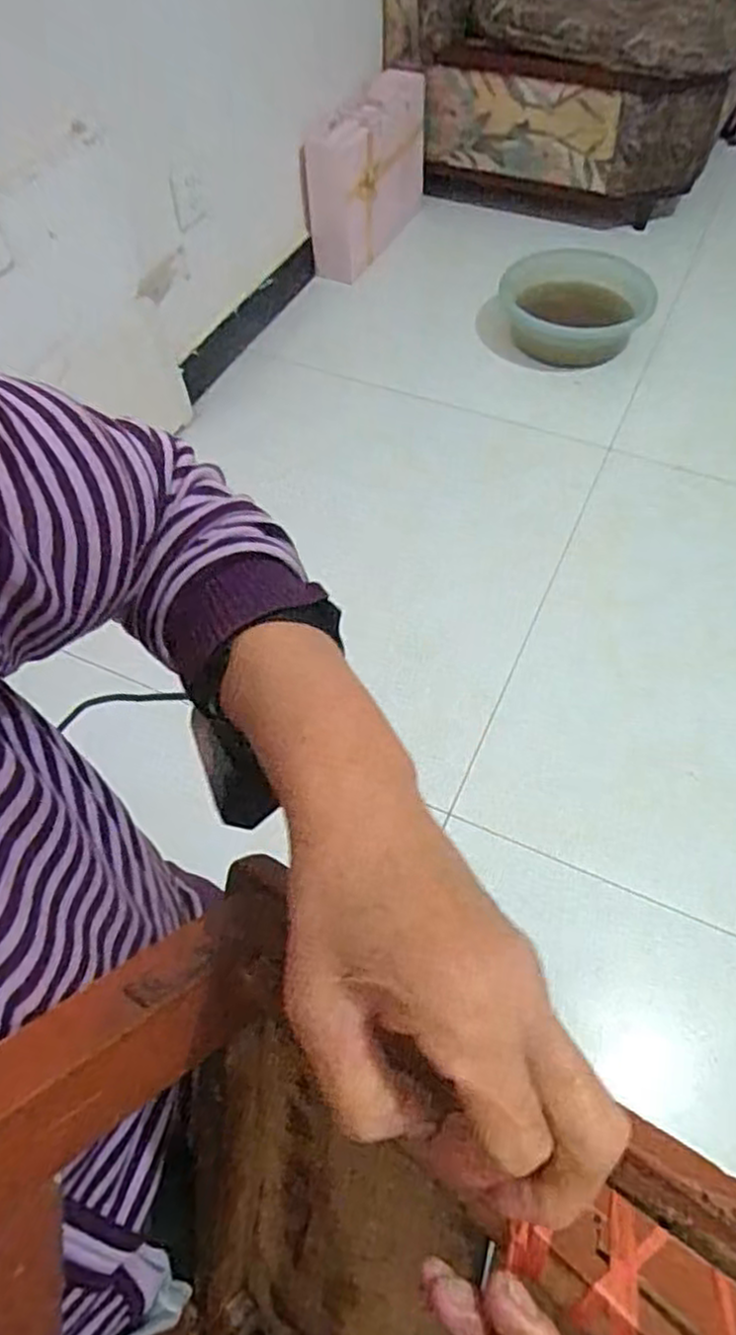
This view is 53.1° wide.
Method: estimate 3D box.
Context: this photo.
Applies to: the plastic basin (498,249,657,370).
[{"bbox_3d":[0.411,-0.718,1.478,0.295,0.104,0.253,2,57,3],"label":"plastic basin"}]

